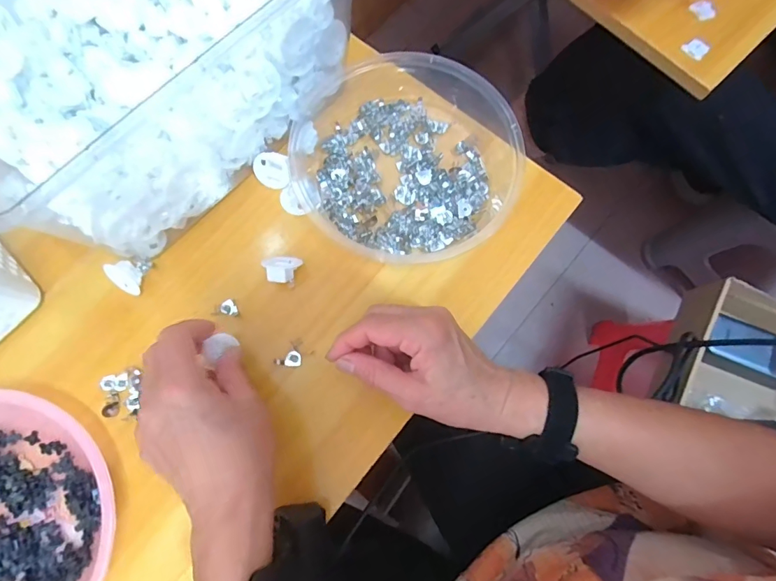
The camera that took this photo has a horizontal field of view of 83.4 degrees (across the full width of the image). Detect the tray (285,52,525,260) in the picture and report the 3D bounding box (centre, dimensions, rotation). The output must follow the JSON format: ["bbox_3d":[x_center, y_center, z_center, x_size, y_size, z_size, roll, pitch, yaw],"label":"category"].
[{"bbox_3d":[0.013,-0.116,0.375,0.196,0.042,0.177,44,81,9],"label":"tray"}]

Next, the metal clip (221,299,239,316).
[{"bbox_3d":[-0.133,0.015,0.362,0.012,0.004,0.015,-24,78,-5],"label":"metal clip"}]

